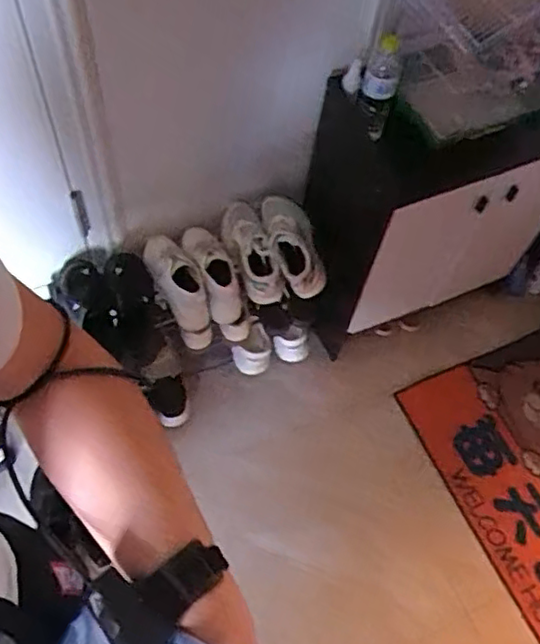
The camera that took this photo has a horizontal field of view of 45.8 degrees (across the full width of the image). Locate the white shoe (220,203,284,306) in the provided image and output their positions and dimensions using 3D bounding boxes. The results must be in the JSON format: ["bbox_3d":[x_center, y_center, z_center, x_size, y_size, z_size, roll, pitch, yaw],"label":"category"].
[{"bbox_3d":[-0.047,-0.163,1.500,0.092,0.094,0.247,-20,84,-14],"label":"white shoe"}]

